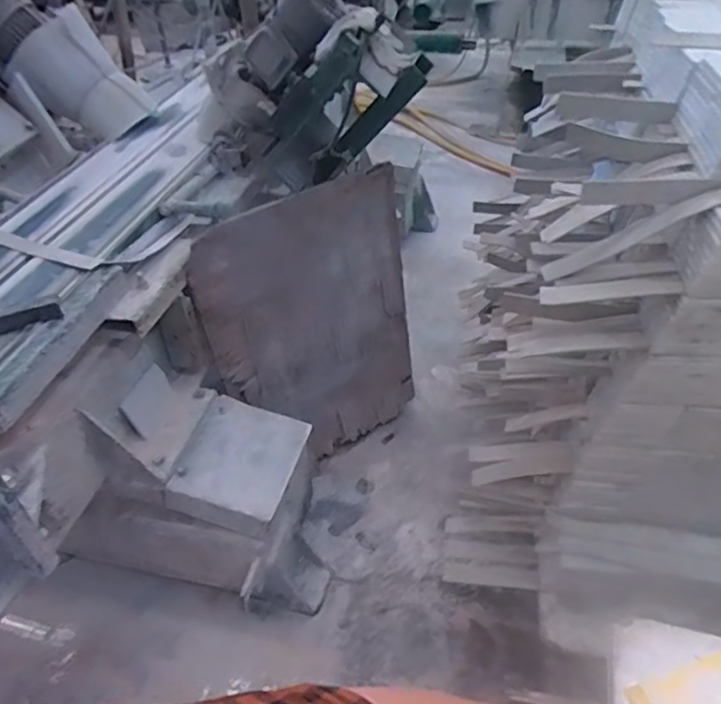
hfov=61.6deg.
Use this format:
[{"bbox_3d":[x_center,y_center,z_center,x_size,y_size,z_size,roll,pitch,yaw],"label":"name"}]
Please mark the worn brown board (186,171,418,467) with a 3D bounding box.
[{"bbox_3d":[-0.093,-0.042,1.523,0.532,0.715,0.024,-28,37,-21],"label":"worn brown board"}]

